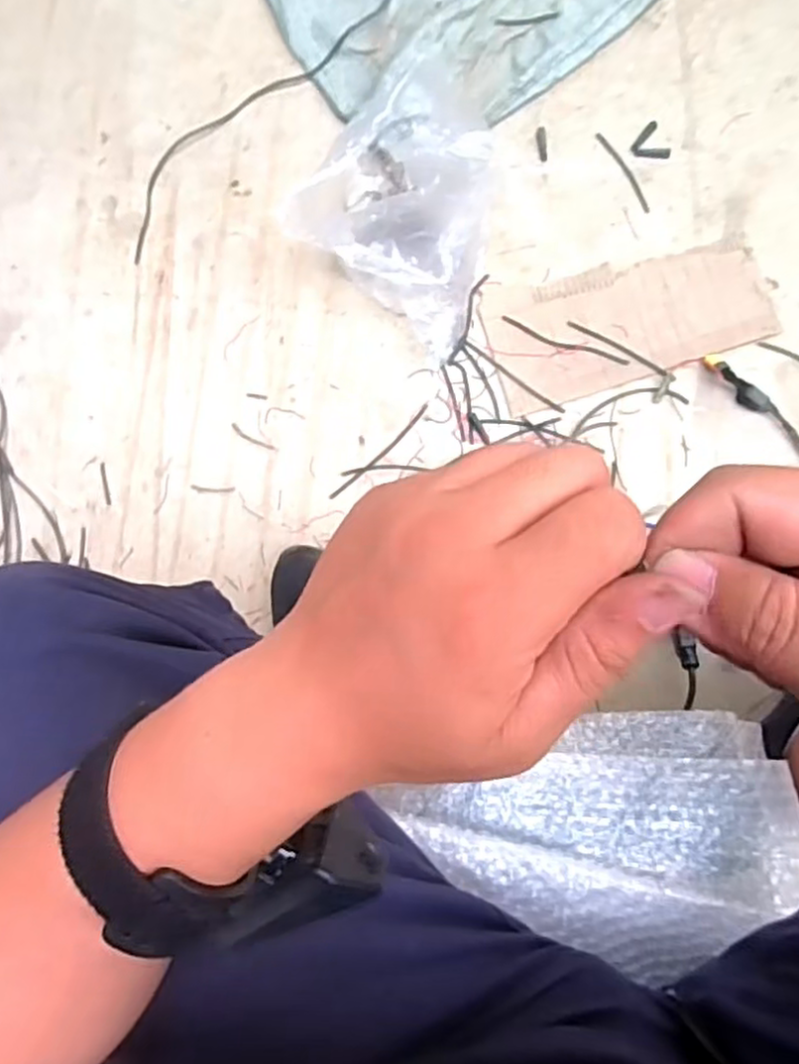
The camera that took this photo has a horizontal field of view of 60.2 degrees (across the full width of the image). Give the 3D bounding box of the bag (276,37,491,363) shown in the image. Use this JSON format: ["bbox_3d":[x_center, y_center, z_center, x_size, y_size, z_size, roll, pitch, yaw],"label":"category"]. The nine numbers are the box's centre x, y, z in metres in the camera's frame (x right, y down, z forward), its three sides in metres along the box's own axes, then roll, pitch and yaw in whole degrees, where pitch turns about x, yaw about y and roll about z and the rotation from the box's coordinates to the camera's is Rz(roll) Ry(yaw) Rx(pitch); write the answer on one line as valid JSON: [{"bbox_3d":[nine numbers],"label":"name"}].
[{"bbox_3d":[0.002,-0.336,0.724,0.175,0.181,0.226,16,85,9],"label":"bag"}]

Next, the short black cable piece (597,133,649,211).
[{"bbox_3d":[0.259,-0.413,0.789,0.012,0.004,0.113,-27,81,3],"label":"short black cable piece"}]

